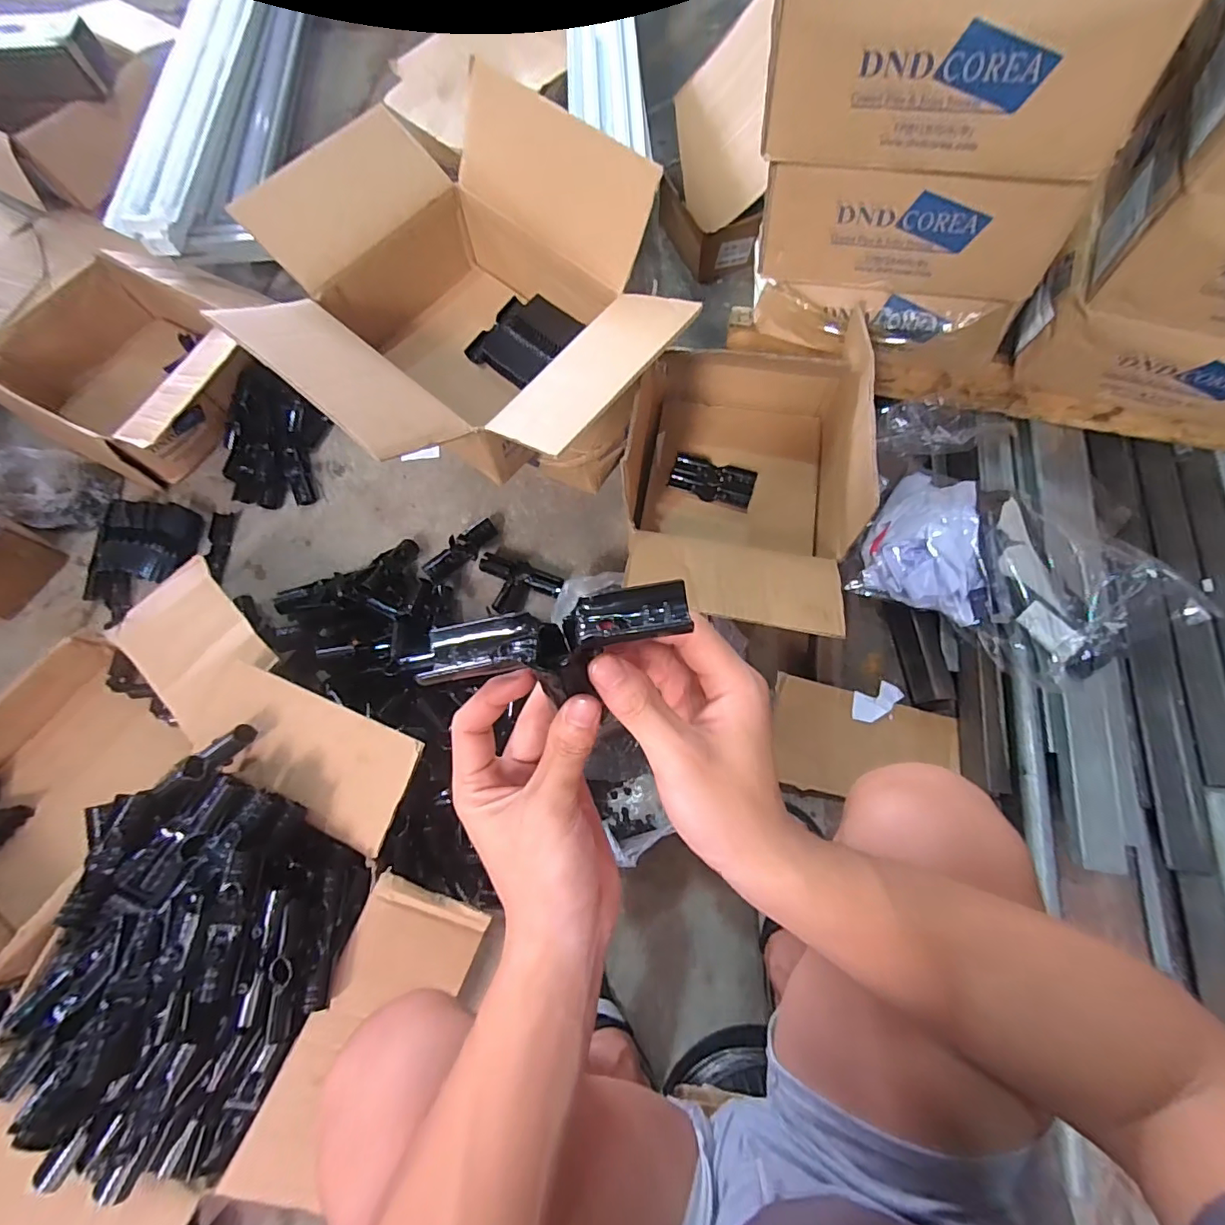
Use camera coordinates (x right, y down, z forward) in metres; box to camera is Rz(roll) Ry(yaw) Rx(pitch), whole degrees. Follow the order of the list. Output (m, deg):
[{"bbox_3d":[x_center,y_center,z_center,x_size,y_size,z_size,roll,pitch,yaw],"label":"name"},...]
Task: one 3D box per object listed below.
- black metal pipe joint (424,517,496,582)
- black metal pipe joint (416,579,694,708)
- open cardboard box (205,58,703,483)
[{"bbox_3d":[-0.236,-0.098,0.844,0.133,0.051,0.060,-35,73,-10],"label":"black metal pipe joint"},{"bbox_3d":[-0.026,0.016,0.260,0.129,0.017,0.045,-13,70,3],"label":"black metal pipe joint"},{"bbox_3d":[-0.196,-0.378,0.709,0.513,0.244,0.449,40,76,14],"label":"open cardboard box"}]

